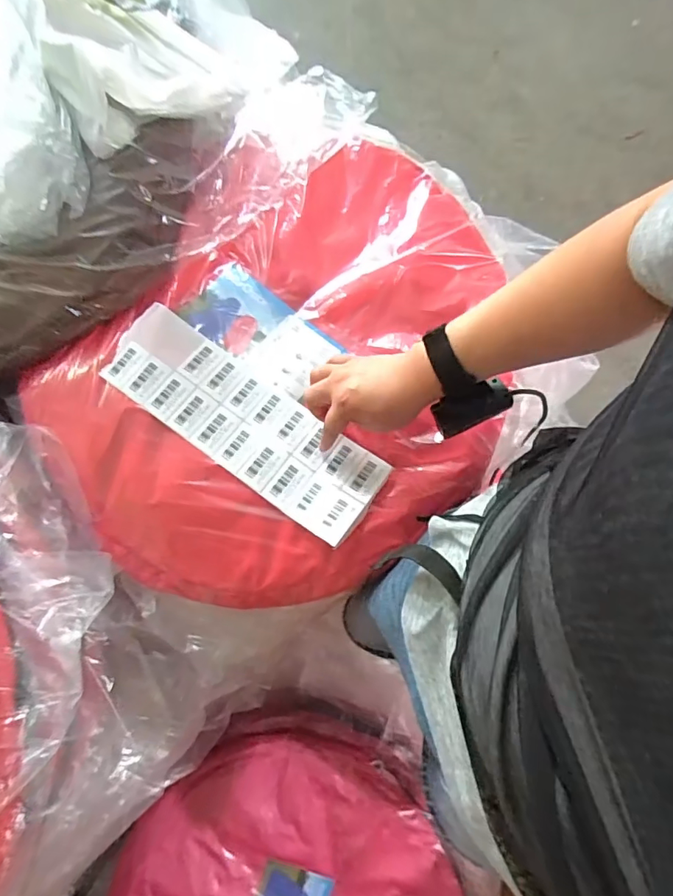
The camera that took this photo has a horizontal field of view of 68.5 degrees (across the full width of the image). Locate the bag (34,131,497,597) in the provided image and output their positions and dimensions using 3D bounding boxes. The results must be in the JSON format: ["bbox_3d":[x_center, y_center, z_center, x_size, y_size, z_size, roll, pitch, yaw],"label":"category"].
[{"bbox_3d":[-0.044,-0.093,0.547,0.443,0.061,0.546,36,77,8],"label":"bag"}]

